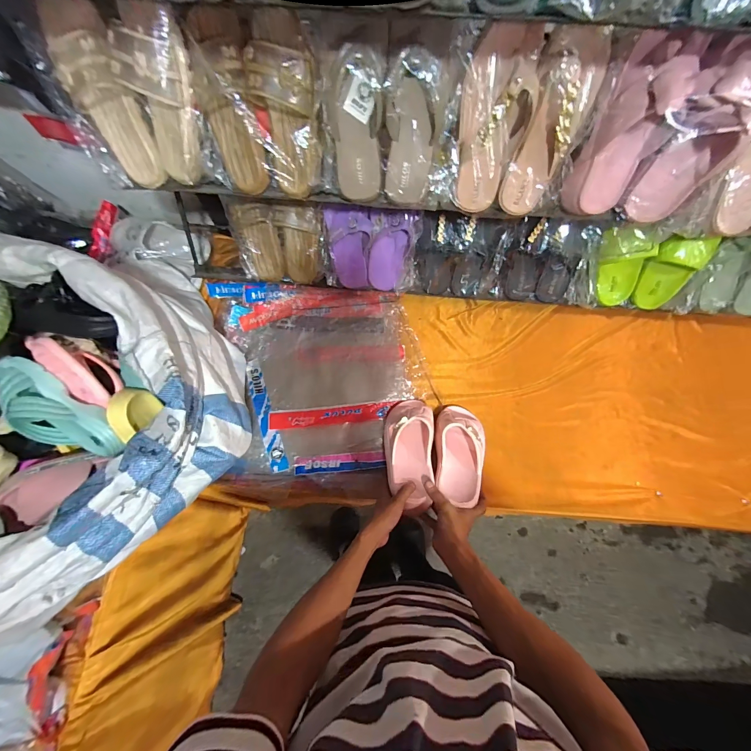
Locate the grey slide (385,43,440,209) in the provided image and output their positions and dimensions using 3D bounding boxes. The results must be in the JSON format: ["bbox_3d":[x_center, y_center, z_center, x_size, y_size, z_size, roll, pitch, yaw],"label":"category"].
[{"bbox_3d":[0.053,-0.358,0.487,0.073,0.181,0.038,1,43,1],"label":"grey slide"}]

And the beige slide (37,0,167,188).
[{"bbox_3d":[-0.409,-0.410,0.493,0.091,0.221,0.061,-14,45,-5],"label":"beige slide"}]

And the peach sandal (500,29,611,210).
[{"bbox_3d":[0.258,-0.358,0.481,0.090,0.216,0.060,17,49,6],"label":"peach sandal"}]

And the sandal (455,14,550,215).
[{"bbox_3d":[0.172,-0.361,0.478,0.100,0.218,0.040,6,40,2],"label":"sandal"}]

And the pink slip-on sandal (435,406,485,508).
[{"bbox_3d":[0.177,0.146,0.681,0.104,0.094,0.236,22,54,-10],"label":"pink slip-on sandal"}]

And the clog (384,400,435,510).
[{"bbox_3d":[0.072,0.137,0.666,0.101,0.085,0.258,4,50,2],"label":"clog"}]

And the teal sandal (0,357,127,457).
[{"bbox_3d":[-0.548,0.067,0.564,0.231,0.090,0.106,36,66,-11],"label":"teal sandal"}]

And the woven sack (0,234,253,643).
[{"bbox_3d":[-0.610,0.043,0.539,0.649,0.365,0.595,-40,75,-13],"label":"woven sack"}]

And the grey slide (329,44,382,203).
[{"bbox_3d":[-0.030,-0.367,0.494,0.077,0.189,0.047,-1,45,0],"label":"grey slide"}]

